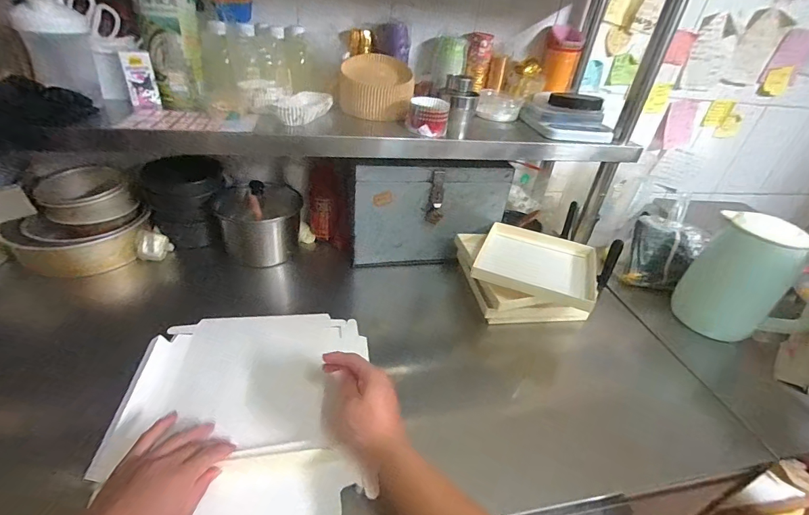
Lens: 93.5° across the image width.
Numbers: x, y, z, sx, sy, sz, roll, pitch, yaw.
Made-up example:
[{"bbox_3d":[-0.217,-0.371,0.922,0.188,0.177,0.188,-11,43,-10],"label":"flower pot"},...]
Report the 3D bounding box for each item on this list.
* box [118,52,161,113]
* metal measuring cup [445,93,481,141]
[{"bbox_3d":[-0.478,-0.320,0.690,0.045,0.092,0.030,-13,40,-27],"label":"box"},{"bbox_3d":[0.130,-0.316,0.847,0.052,0.092,0.054,16,36,12],"label":"metal measuring cup"}]

